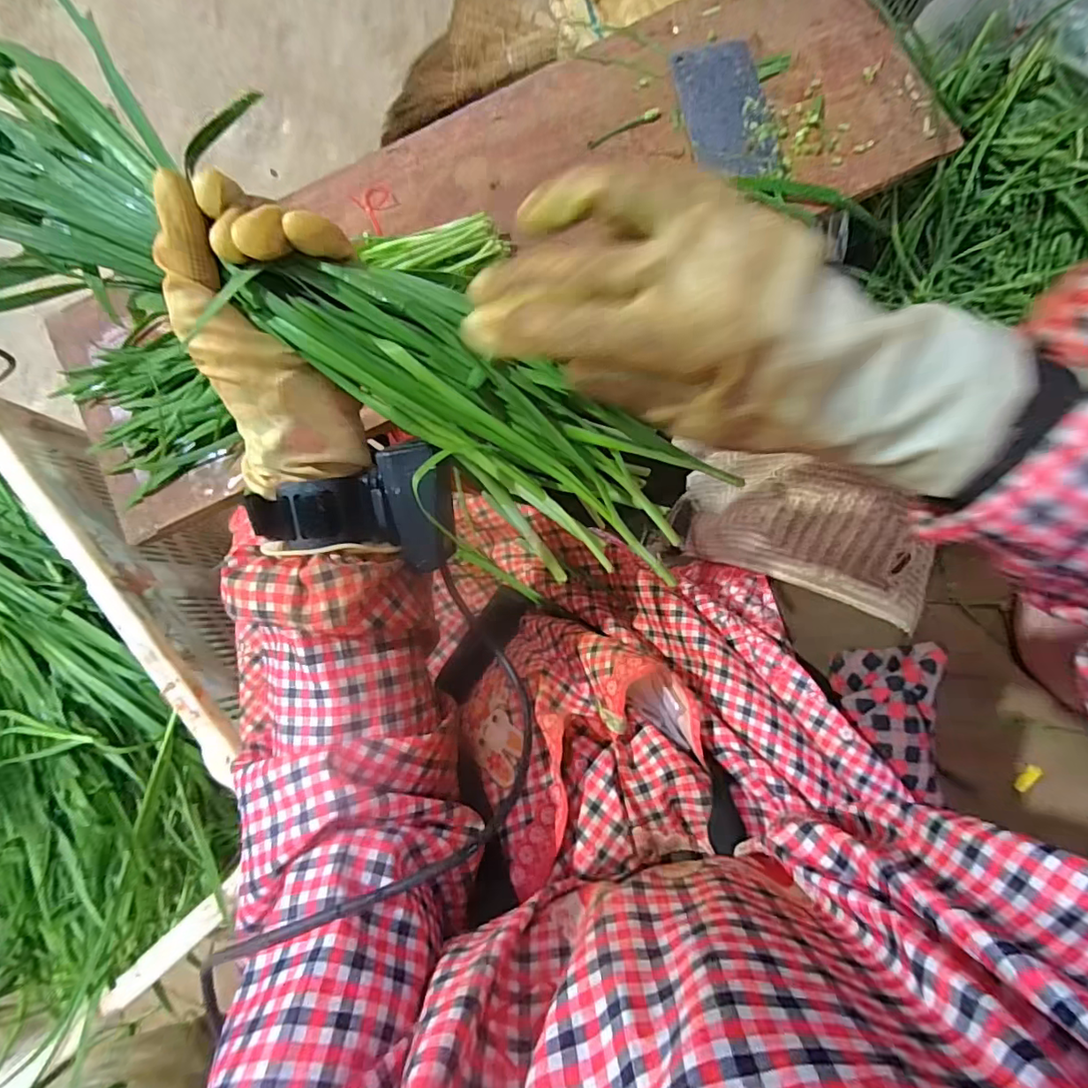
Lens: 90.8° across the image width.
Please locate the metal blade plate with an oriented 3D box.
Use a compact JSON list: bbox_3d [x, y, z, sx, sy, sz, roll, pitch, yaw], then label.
[{"bbox_3d":[0.182,-0.431,0.536,0.081,0.008,0.152,-12,83,0],"label":"metal blade plate"}]

